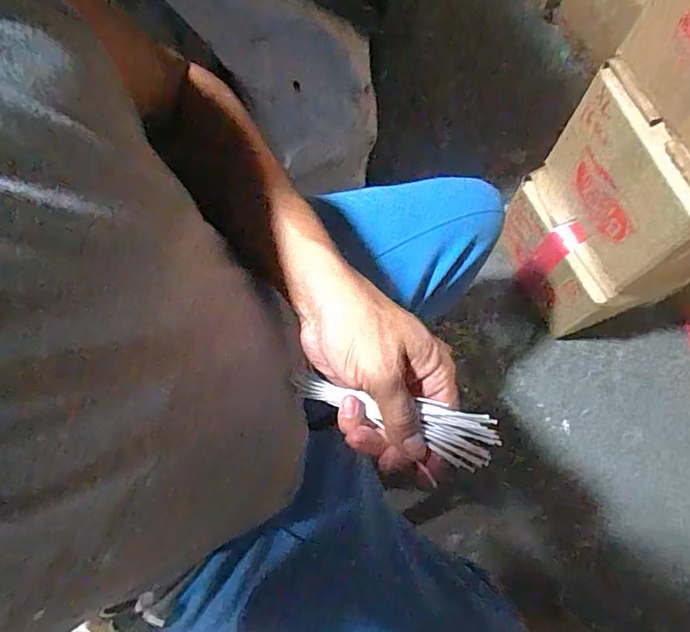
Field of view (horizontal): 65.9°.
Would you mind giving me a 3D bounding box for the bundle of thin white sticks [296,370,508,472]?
[{"bbox_3d":[0.027,0.067,0.357,0.148,0.021,0.030,12,72,29],"label":"bundle of thin white sticks"}]

